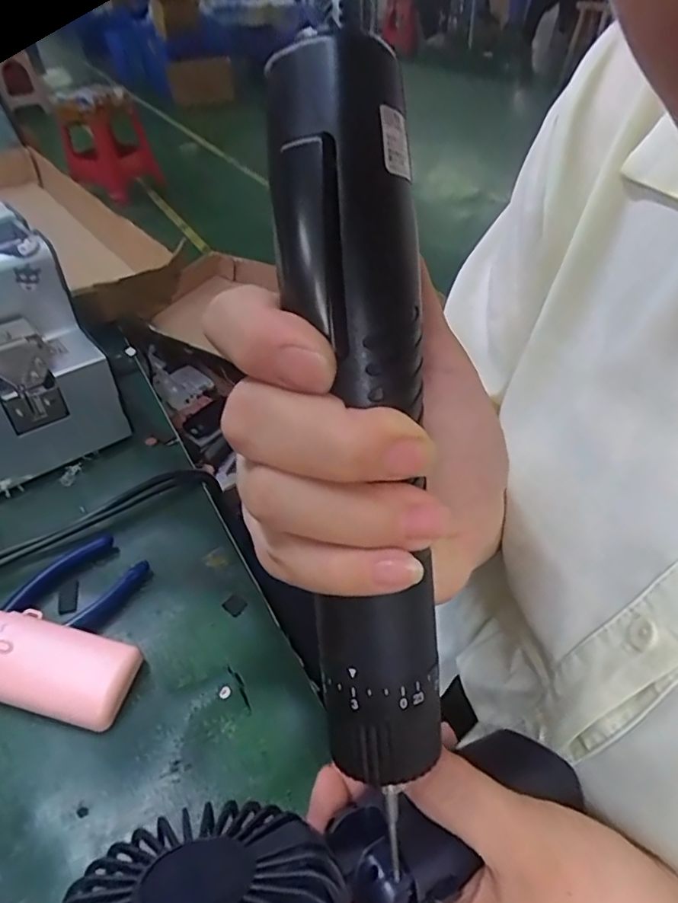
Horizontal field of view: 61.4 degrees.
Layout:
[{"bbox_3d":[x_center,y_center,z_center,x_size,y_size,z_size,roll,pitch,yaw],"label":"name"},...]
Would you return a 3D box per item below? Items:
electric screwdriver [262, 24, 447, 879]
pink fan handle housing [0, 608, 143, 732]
[{"bbox_3d":[0.005,-0.005,0.162,0.036,0.204,0.037,-5,6,-3],"label":"electric screwdriver"},{"bbox_3d":[-0.158,0.116,0.308,0.088,0.025,0.048,12,45,15],"label":"pink fan handle housing"}]

